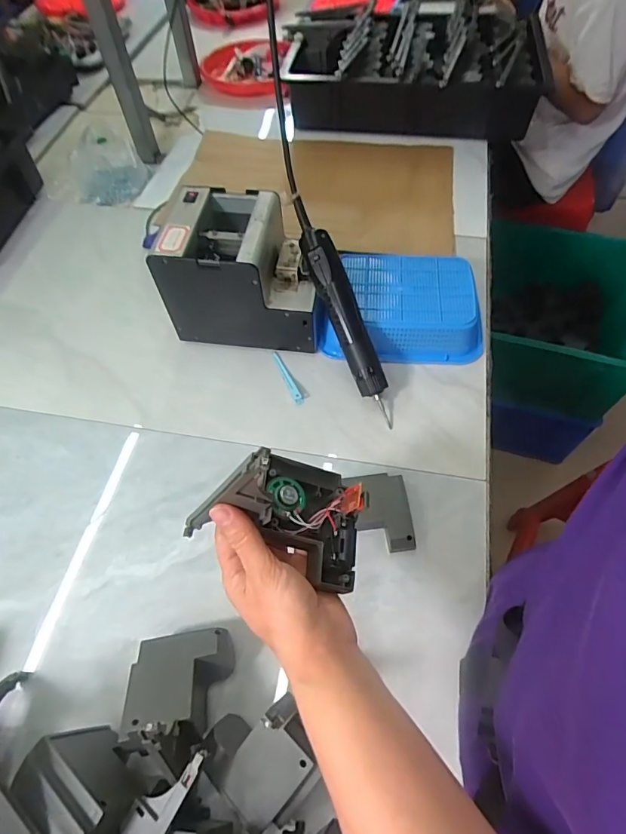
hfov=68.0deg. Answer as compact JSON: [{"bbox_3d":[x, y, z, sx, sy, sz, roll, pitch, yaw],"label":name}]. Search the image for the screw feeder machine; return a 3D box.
[{"bbox_3d":[-0.081,-0.176,0.575,0.178,0.149,0.128,5,58,7],"label":"screw feeder machine"}]

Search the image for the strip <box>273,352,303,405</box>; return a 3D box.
[{"bbox_3d":[-0.032,-0.049,0.576,0.010,0.012,0.081,-22,59,-11],"label":"strip"}]

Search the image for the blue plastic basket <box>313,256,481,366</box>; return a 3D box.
[{"bbox_3d":[0.111,-0.141,0.592,0.196,0.060,0.136,3,57,6],"label":"blue plastic basket"}]

